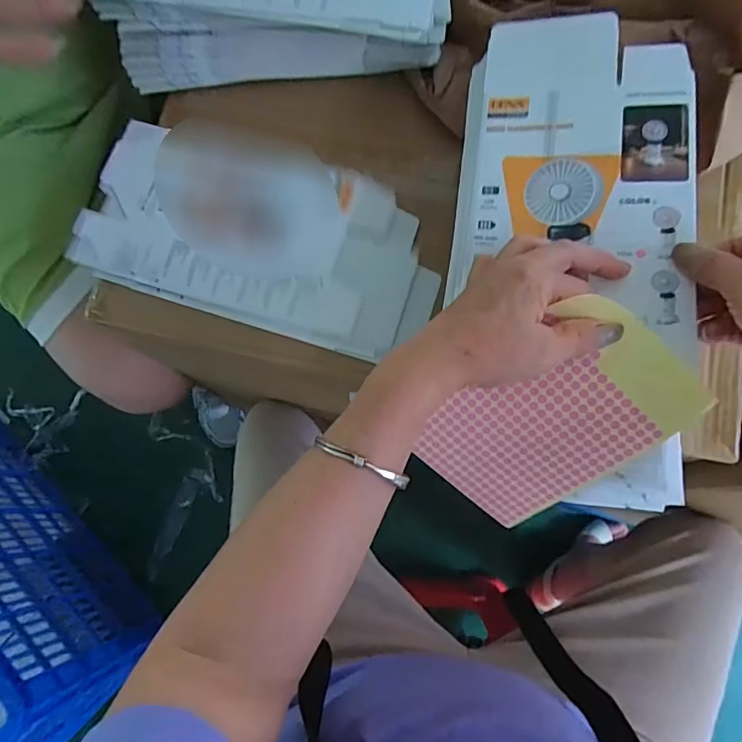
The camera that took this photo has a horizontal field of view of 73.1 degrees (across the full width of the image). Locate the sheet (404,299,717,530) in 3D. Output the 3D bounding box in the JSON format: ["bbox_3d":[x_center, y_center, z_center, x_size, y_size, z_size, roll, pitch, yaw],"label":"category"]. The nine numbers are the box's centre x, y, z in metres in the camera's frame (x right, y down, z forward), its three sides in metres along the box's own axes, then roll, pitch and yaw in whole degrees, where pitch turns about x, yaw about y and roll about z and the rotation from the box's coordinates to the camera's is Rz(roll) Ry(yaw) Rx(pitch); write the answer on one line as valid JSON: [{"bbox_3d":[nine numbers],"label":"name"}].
[{"bbox_3d":[0.115,0.034,0.331,0.107,0.014,0.164,40,120,-7],"label":"sheet"}]

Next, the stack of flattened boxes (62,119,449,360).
[{"bbox_3d":[-0.092,-0.131,0.450,0.309,0.022,0.183,17,76,7],"label":"stack of flattened boxes"}]

